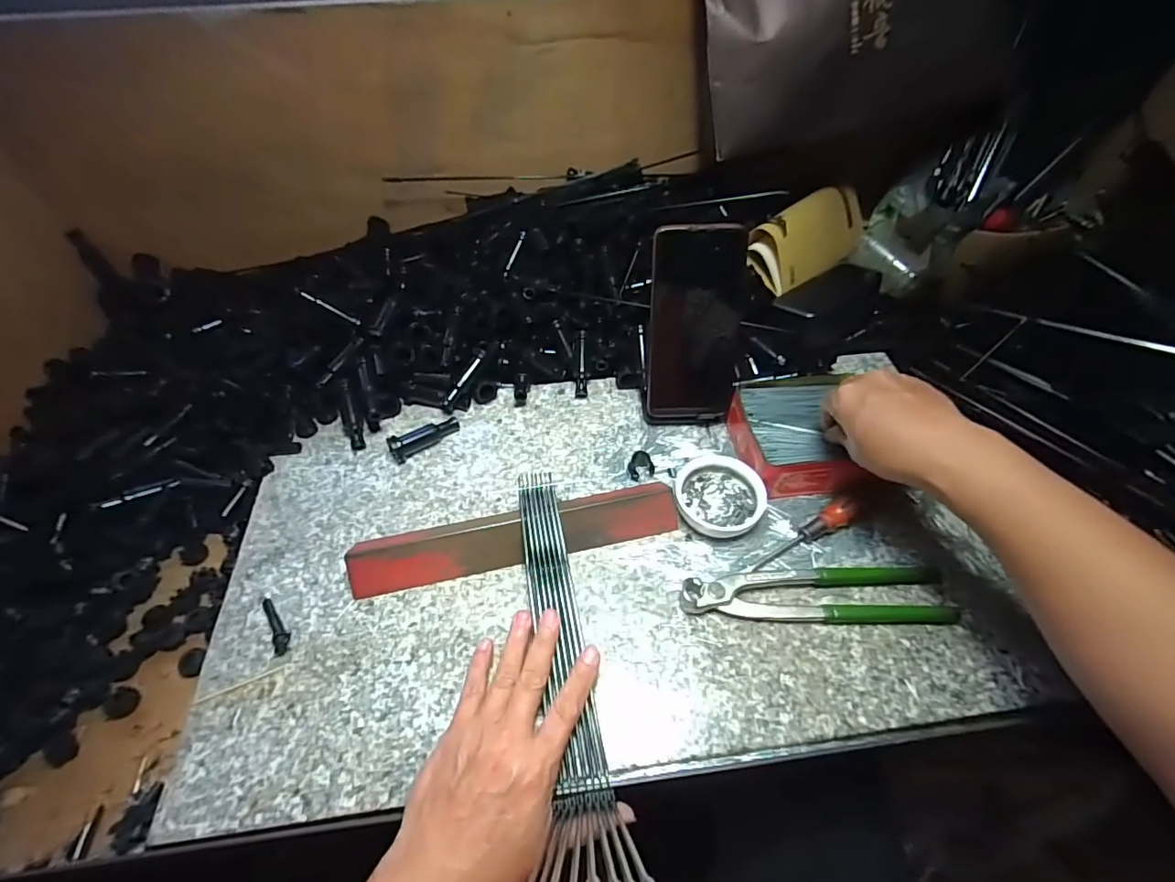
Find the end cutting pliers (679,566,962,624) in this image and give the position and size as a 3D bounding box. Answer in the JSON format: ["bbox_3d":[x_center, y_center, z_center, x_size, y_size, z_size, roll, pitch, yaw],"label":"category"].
[{"bbox_3d":[0.171,0.114,0.390,0.198,0.017,0.042,-1,50,0],"label":"end cutting pliers"}]

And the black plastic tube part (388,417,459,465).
[{"bbox_3d":[-0.153,-0.005,0.489,0.066,0.021,0.018,-34,58,-25],"label":"black plastic tube part"}]

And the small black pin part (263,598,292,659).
[{"bbox_3d":[-0.229,0.133,0.382,0.013,0.008,0.049,-29,55,-21],"label":"small black pin part"}]

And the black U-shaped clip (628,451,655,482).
[{"bbox_3d":[0.048,0.023,0.463,0.022,0.022,0.020,0,50,0],"label":"black U-shaped clip"}]

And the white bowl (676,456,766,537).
[{"bbox_3d":[0.110,0.047,0.438,0.070,0.028,0.067,0,50,0],"label":"white bowl"}]

